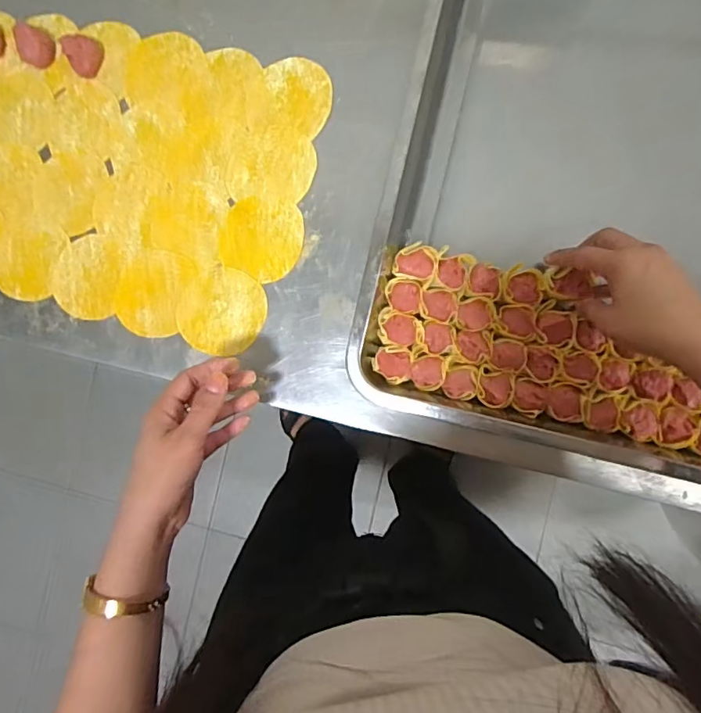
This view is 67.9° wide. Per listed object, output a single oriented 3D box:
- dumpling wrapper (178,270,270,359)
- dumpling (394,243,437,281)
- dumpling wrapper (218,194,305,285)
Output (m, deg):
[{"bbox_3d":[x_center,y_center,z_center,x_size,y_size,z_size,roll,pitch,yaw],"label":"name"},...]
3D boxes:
[{"bbox_3d":[-0.127,-0.045,0.508,0.085,0.004,0.083,0,89,7],"label":"dumpling wrapper"},{"bbox_3d":[0.058,-0.083,0.465,0.037,0.034,0.032,13,90,8],"label":"dumpling"},{"bbox_3d":[-0.086,-0.113,0.498,0.080,0.004,0.074,0,89,4],"label":"dumpling wrapper"}]

